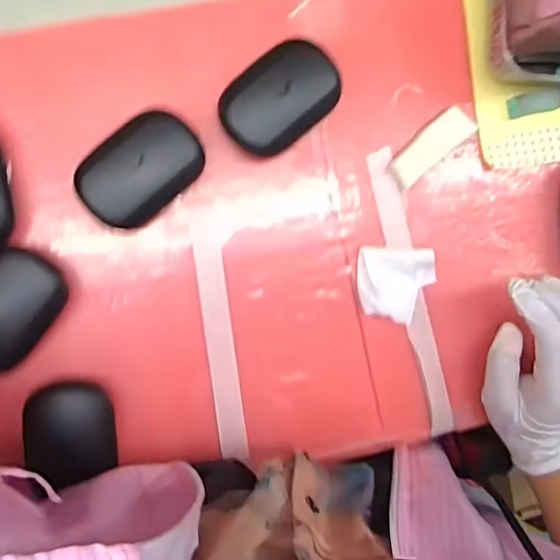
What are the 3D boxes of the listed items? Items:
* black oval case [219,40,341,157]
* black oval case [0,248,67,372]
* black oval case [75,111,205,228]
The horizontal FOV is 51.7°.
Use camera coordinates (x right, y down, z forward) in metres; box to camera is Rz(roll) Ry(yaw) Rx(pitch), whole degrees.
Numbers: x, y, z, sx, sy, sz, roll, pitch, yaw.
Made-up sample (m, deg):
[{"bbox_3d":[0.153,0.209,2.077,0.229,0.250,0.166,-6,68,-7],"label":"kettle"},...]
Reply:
[{"bbox_3d":[0.000,-0.122,0.392,0.086,0.033,0.055,-39,98,-5],"label":"black oval case"},{"bbox_3d":[-0.180,0.020,0.380,0.054,0.028,0.082,36,87,-9],"label":"black oval case"},{"bbox_3d":[-0.092,-0.072,0.385,0.080,0.034,0.053,-41,98,-5],"label":"black oval case"}]

